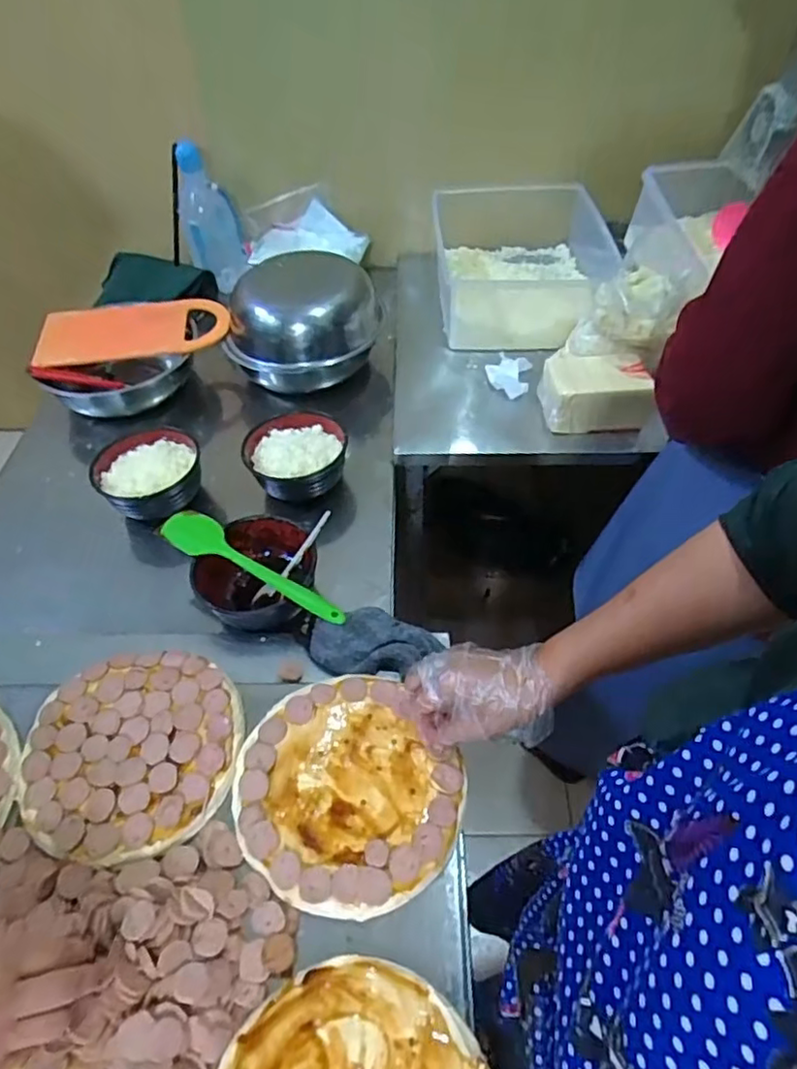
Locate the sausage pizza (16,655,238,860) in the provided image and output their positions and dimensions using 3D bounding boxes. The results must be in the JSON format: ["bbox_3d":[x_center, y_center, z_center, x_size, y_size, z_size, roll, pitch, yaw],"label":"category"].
[{"bbox_3d":[-0.246,0.192,0.573,0.191,0.012,0.188,-1,50,1],"label":"sausage pizza"}]

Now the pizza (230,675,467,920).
[{"bbox_3d":[-0.049,0.222,0.544,0.181,0.023,0.191,-1,50,1],"label":"pizza"}]

